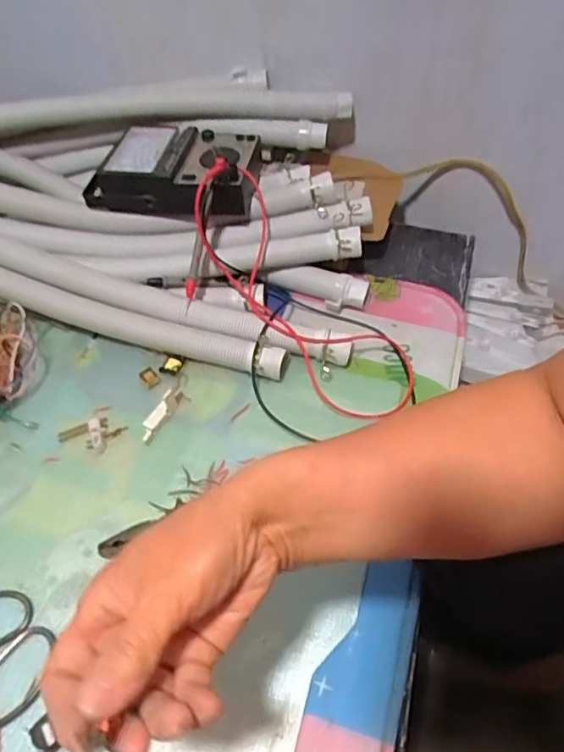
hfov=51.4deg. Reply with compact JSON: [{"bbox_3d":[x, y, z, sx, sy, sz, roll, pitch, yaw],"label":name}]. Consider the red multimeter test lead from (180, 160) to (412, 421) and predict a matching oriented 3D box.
[{"bbox_3d":[0.006,-0.075,0.618,0.140,0.105,0.317,-41,84,-23],"label":"red multimeter test lead"}]

